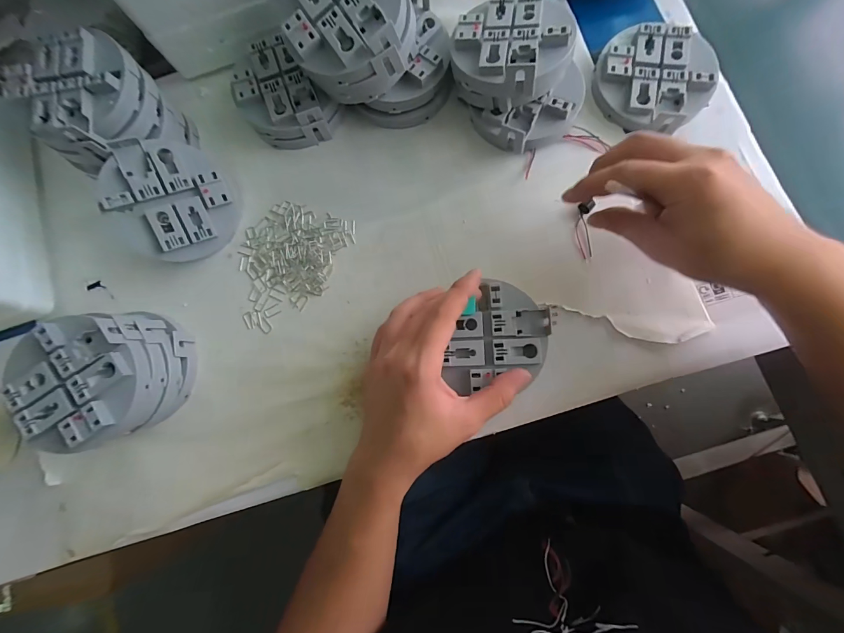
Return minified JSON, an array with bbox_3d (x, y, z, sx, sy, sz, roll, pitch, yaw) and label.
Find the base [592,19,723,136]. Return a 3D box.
[{"bbox_3d":[0.216,-0.222,0.340,0.100,0.022,0.100,-1,82,4],"label":"base"}]

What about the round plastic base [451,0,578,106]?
[{"bbox_3d":[0.080,-0.229,0.322,0.098,0.040,0.096,-2,77,9],"label":"round plastic base"}]

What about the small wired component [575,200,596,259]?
[{"bbox_3d":[0.146,-0.078,0.333,0.015,0.005,0.051,3,88,5],"label":"small wired component"}]

